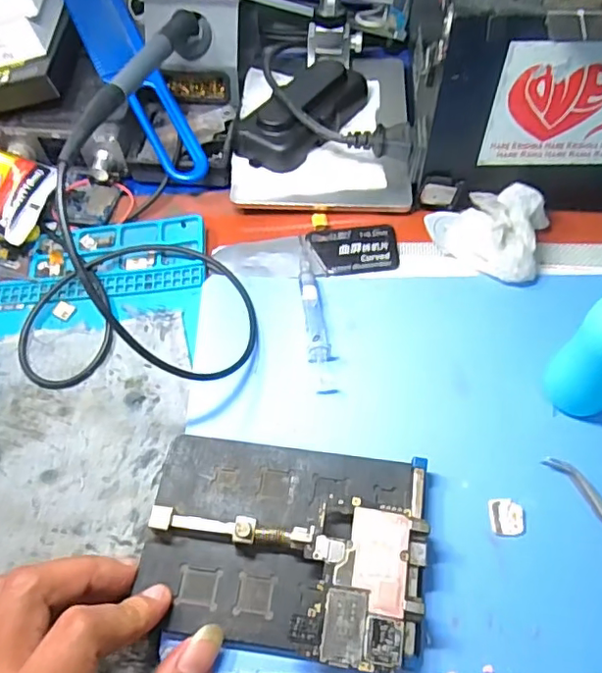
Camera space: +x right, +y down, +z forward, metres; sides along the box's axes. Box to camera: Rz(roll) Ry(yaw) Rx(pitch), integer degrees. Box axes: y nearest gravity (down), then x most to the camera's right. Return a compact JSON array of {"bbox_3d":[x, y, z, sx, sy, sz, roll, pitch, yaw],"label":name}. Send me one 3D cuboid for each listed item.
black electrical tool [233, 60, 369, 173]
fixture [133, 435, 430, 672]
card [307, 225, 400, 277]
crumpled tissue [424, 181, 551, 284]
[{"bbox_3d":[0.007,-0.160,0.392,0.058,0.032,0.109,30,68,16],"label":"black electrical tool"},{"bbox_3d":[-0.007,0.094,0.259,0.126,0.020,0.089,5,63,5],"label":"fixture"},{"bbox_3d":[0.035,-0.055,0.356,0.056,0.004,0.035,-7,63,-1],"label":"card"},{"bbox_3d":[0.113,-0.066,0.344,0.068,0.023,0.060,19,66,12],"label":"crumpled tissue"}]

